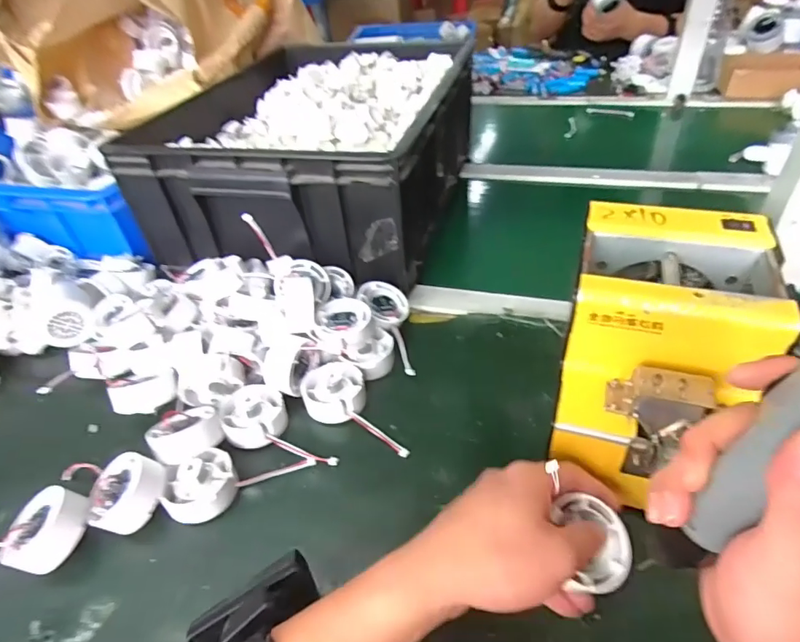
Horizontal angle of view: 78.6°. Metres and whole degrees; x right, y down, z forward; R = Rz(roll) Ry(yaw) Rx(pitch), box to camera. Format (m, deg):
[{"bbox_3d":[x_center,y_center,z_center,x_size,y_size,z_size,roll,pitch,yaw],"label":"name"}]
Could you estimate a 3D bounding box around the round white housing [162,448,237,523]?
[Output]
[{"bbox_3d":[-0.156,0.127,0.382,0.052,0.030,0.052,-3,41,3],"label":"round white housing"}]

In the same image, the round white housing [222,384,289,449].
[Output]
[{"bbox_3d":[-0.128,0.082,0.431,0.053,0.028,0.052,-3,41,3],"label":"round white housing"}]

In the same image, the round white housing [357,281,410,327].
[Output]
[{"bbox_3d":[-0.019,-0.014,0.519,0.055,0.025,0.055,14,52,-19],"label":"round white housing"}]

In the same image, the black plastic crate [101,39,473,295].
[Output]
[{"bbox_3d":[-0.102,-0.246,0.689,0.357,0.159,0.458,7,43,15],"label":"black plastic crate"}]

